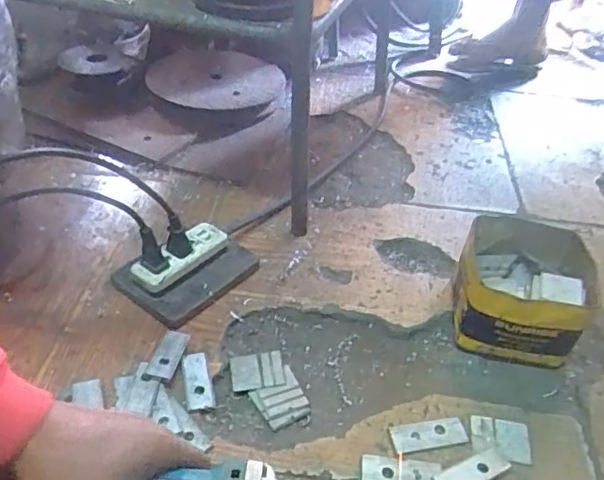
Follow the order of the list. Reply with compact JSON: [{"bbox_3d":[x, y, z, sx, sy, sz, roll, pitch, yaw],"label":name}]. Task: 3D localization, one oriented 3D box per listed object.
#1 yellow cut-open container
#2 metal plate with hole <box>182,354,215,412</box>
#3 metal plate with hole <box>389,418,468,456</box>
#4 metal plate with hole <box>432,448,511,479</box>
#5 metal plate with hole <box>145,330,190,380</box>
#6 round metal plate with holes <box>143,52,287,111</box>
[{"bbox_3d":[0.226,0.053,0.606,0.125,0.084,0.131,15,41,13],"label":"yellow cut-open container"},{"bbox_3d":[-0.098,0.132,0.544,0.023,0.004,0.059,-8,45,-15],"label":"metal plate with hole"},{"bbox_3d":[0.111,0.170,0.508,0.066,0.004,0.025,-4,40,-10],"label":"metal plate with hole"},{"bbox_3d":[0.138,0.188,0.475,0.067,0.004,0.024,-19,45,-25],"label":"metal plate with hole"},{"bbox_3d":[-0.128,0.109,0.560,0.025,0.007,0.061,5,32,6],"label":"metal plate with hole"},{"bbox_3d":[-0.135,-0.257,0.946,0.205,0.033,0.157,13,40,11],"label":"round metal plate with holes"}]

